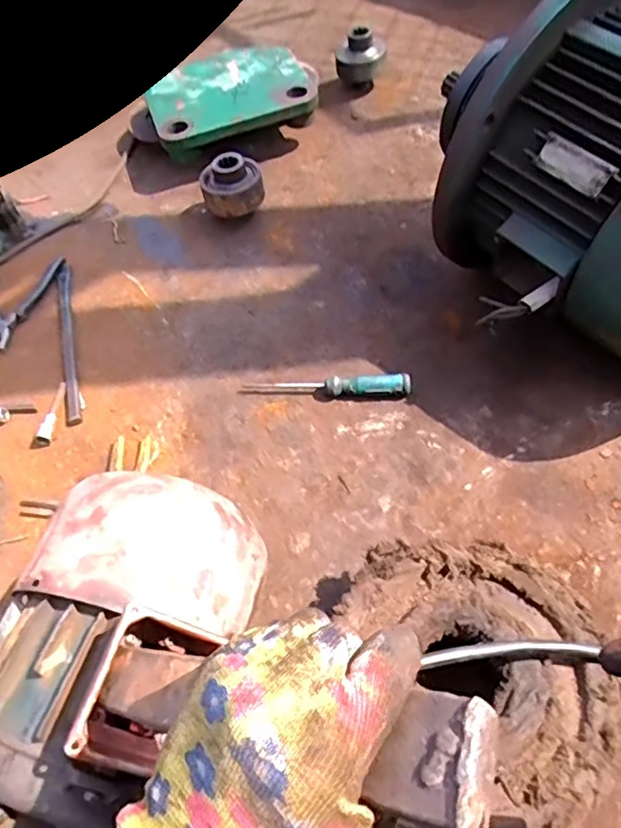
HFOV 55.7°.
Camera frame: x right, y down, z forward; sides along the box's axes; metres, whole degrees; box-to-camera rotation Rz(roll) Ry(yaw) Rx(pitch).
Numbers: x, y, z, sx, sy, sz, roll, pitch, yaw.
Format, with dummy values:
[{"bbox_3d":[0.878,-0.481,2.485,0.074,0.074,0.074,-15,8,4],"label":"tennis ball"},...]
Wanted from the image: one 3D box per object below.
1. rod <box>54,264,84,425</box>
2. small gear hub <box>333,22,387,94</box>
[{"bbox_3d":[-0.366,-0.114,0.890,0.025,0.014,0.317,-16,56,-6],"label":"rod"},{"bbox_3d":[0.103,-0.729,1.215,0.104,0.096,0.083,0,56,5],"label":"small gear hub"}]

